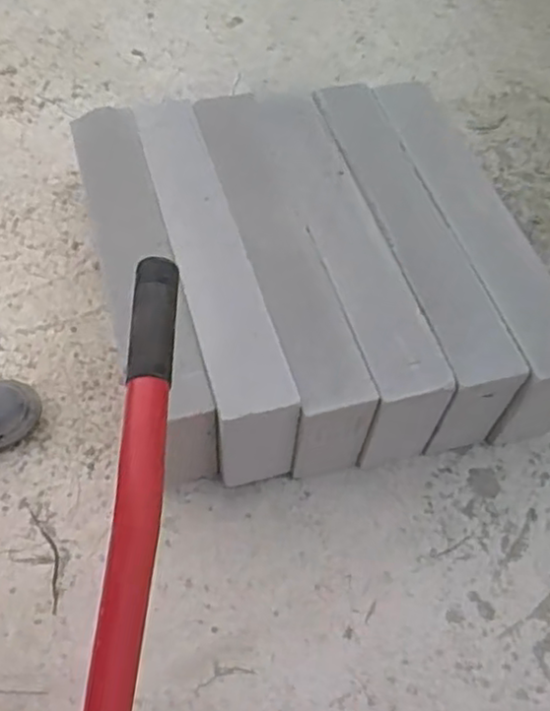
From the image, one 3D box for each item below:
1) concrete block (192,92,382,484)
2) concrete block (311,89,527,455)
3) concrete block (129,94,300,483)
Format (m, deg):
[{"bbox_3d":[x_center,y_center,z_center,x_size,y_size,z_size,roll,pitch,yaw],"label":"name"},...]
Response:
[{"bbox_3d":[-0.003,-0.125,1.034,0.094,0.181,0.565,-12,59,-11],"label":"concrete block"},{"bbox_3d":[0.192,-0.151,1.076,0.108,0.174,0.579,-12,59,-11],"label":"concrete block"},{"bbox_3d":[-0.105,-0.110,1.045,0.095,0.212,0.575,-13,59,-12],"label":"concrete block"}]

